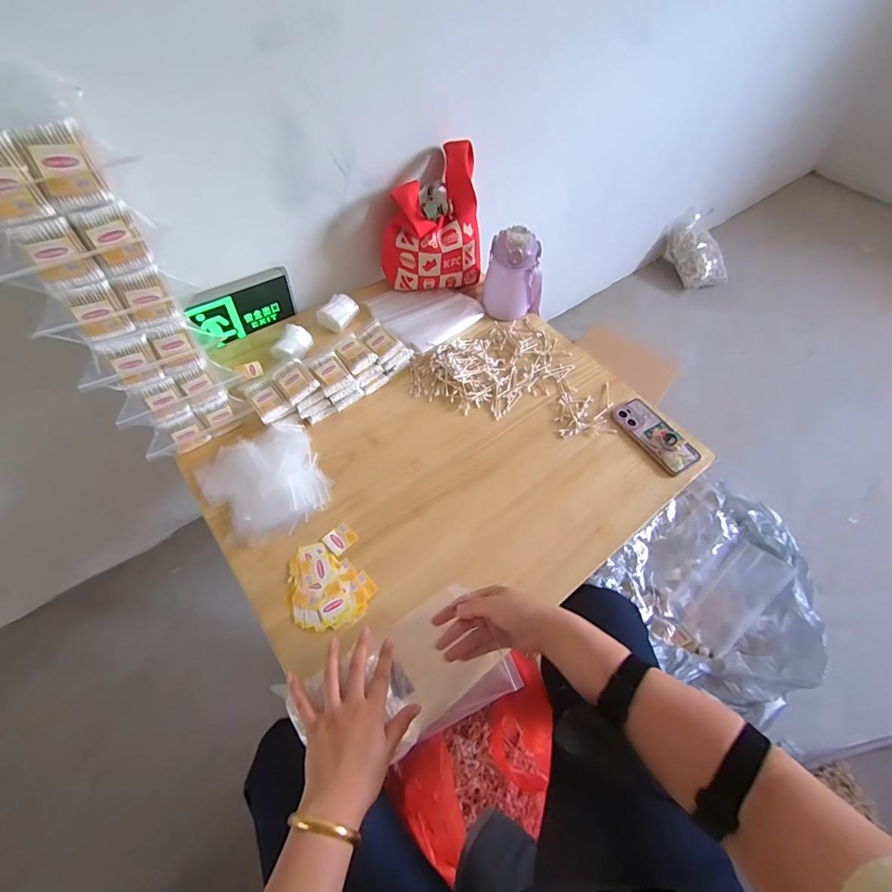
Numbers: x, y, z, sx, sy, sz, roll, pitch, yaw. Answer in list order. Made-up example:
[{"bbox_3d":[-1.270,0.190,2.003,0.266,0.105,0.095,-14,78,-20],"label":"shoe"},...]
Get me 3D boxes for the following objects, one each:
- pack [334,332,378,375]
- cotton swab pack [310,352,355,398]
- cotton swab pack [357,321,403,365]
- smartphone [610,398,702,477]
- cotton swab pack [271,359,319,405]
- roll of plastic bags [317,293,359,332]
[{"bbox_3d":[-0.166,-0.169,0.779,0.056,0.018,0.070,-33,63,-23],"label":"pack"},{"bbox_3d":[-0.204,-0.130,0.754,0.056,0.021,0.073,-31,62,-22],"label":"cotton swab pack"},{"bbox_3d":[-0.127,-0.197,0.801,0.079,0.025,0.057,40,62,22],"label":"cotton swab pack"},{"bbox_3d":[0.380,-0.021,0.780,0.081,0.016,0.159,-25,63,-19],"label":"smartphone"},{"bbox_3d":[-0.262,-0.115,0.737,0.056,0.023,0.078,-35,64,-24],"label":"cotton swab pack"},{"bbox_3d":[-0.226,-0.278,0.895,0.063,0.042,0.077,20,59,8],"label":"roll of plastic bags"}]

